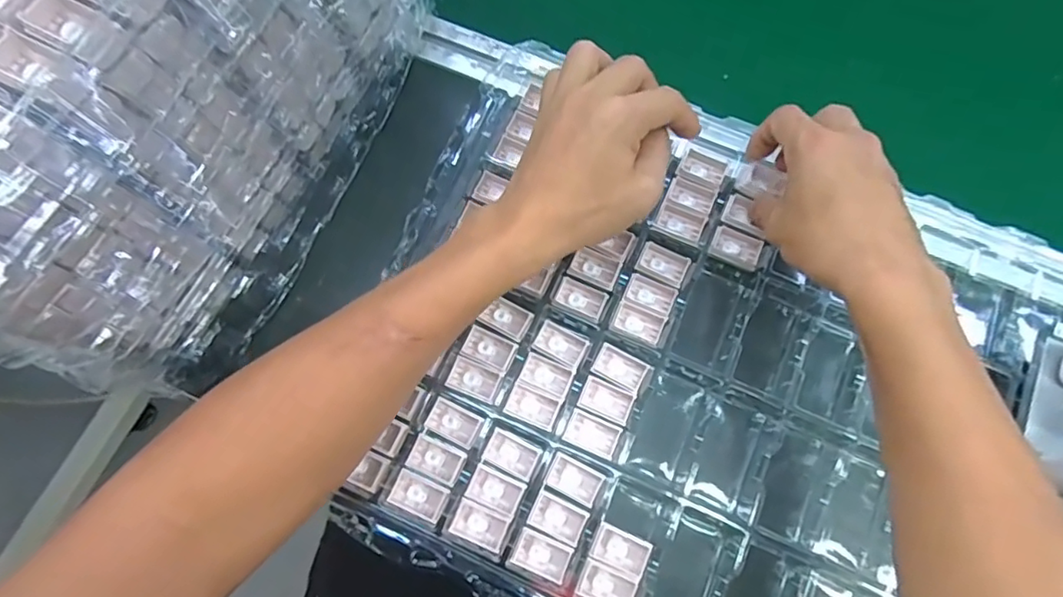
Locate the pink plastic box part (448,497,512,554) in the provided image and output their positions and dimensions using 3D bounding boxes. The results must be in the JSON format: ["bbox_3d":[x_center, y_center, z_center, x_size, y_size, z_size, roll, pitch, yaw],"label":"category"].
[{"bbox_3d":[-0.031,0.140,0.362,0.034,0.011,0.022,22,73,6],"label":"pink plastic box part"}]

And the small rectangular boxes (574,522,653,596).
[{"bbox_3d":[0.050,0.164,0.355,0.034,0.006,0.044,23,73,6],"label":"small rectangular boxes"}]

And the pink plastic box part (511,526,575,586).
[{"bbox_3d":[0.007,0.157,0.358,0.033,0.006,0.022,23,73,6],"label":"pink plastic box part"}]

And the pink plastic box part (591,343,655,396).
[{"bbox_3d":[0.060,0.046,0.388,0.036,0.011,0.021,29,74,8],"label":"pink plastic box part"}]

